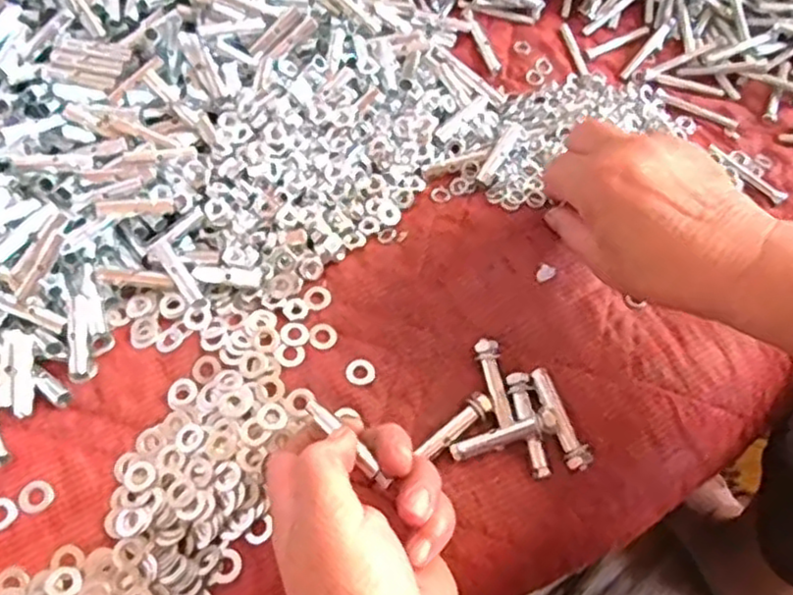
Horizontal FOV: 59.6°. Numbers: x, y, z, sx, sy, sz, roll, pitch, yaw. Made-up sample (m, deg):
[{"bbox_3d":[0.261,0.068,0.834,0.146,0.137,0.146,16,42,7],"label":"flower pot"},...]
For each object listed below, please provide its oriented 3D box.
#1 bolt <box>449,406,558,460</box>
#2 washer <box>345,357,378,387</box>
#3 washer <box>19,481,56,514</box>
[{"bbox_3d":[0.058,0.073,0.365,0.059,0.011,0.013,-19,64,-11],"label":"bolt"},{"bbox_3d":[-0.020,0.041,0.384,0.017,0.004,0.016,1,62,-1],"label":"washer"},{"bbox_3d":[-0.182,0.100,0.348,0.016,0.004,0.016,1,62,-1],"label":"washer"}]

